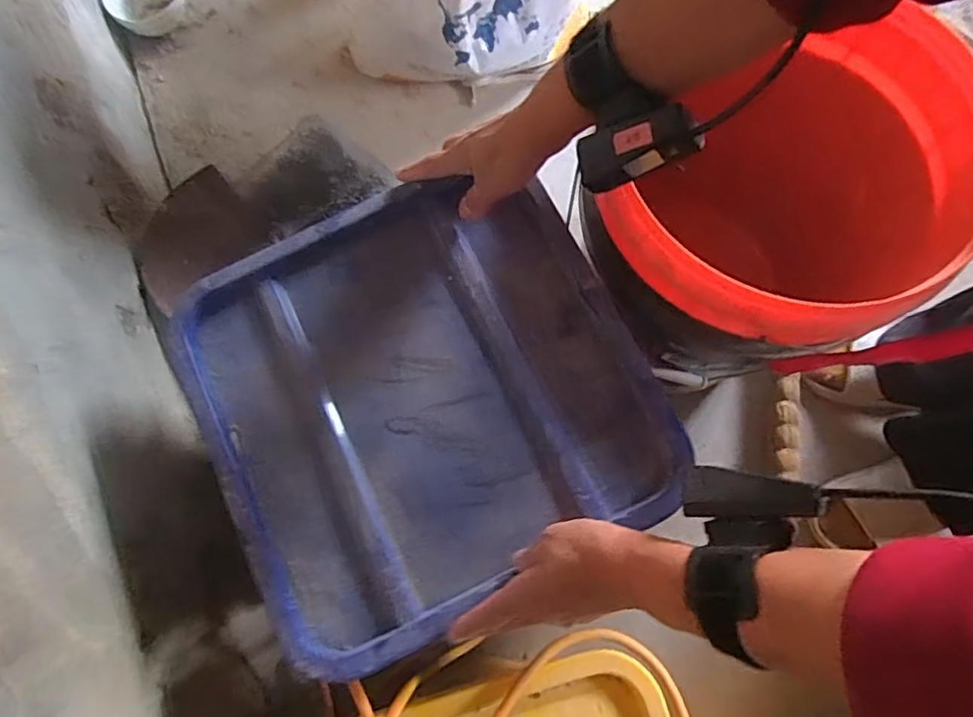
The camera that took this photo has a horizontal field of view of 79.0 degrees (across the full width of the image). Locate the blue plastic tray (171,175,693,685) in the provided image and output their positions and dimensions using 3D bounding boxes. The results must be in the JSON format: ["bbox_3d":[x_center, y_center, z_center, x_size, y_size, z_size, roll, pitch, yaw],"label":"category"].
[{"bbox_3d":[-0.053,0.025,0.468,0.326,0.035,0.320,-27,77,-6],"label":"blue plastic tray"}]

